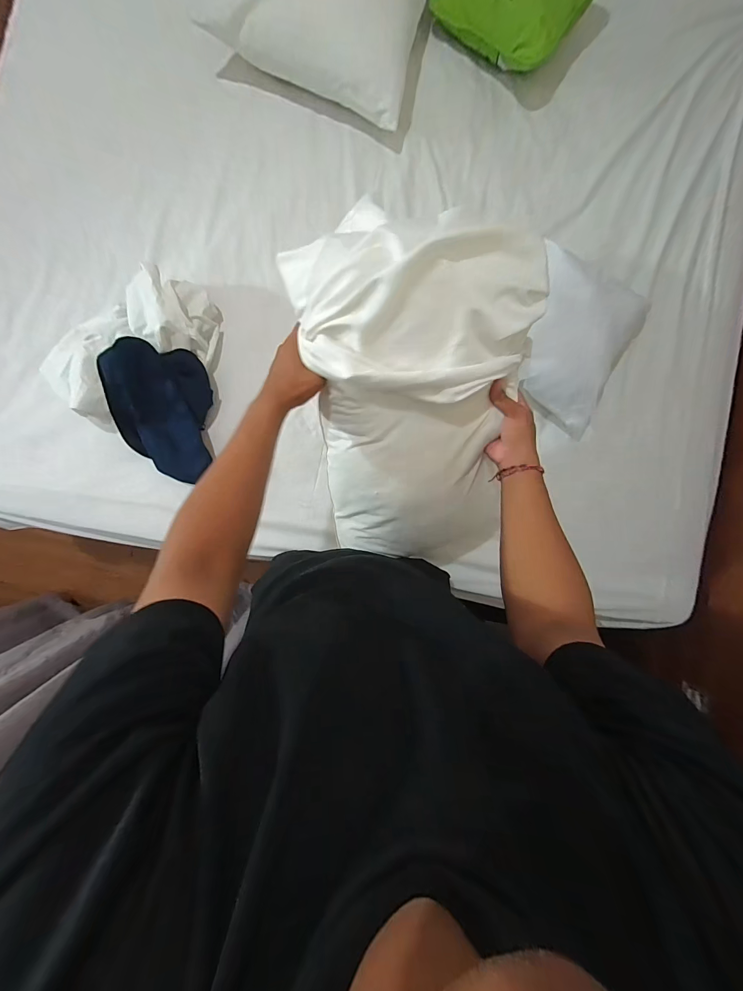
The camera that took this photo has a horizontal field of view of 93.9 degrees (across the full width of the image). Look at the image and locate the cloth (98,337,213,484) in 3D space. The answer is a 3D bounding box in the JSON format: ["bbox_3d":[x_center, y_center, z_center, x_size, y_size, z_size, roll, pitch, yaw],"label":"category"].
[{"bbox_3d":[-0.486,-0.187,0.790,0.194,0.090,0.289,0,89,-3],"label":"cloth"}]

